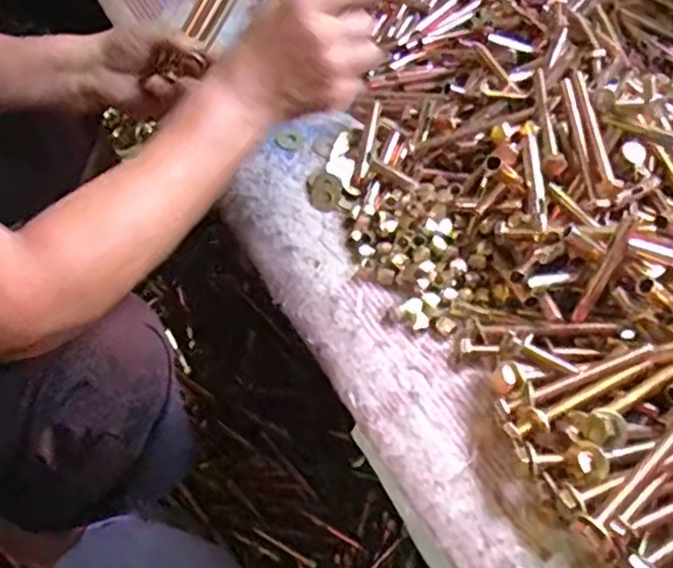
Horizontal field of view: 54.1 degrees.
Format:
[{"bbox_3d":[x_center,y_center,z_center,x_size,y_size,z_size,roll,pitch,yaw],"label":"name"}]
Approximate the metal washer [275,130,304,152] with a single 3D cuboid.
[{"bbox_3d":[-0.041,-0.129,0.591,0.024,0.004,0.023,4,64,-9],"label":"metal washer"}]

